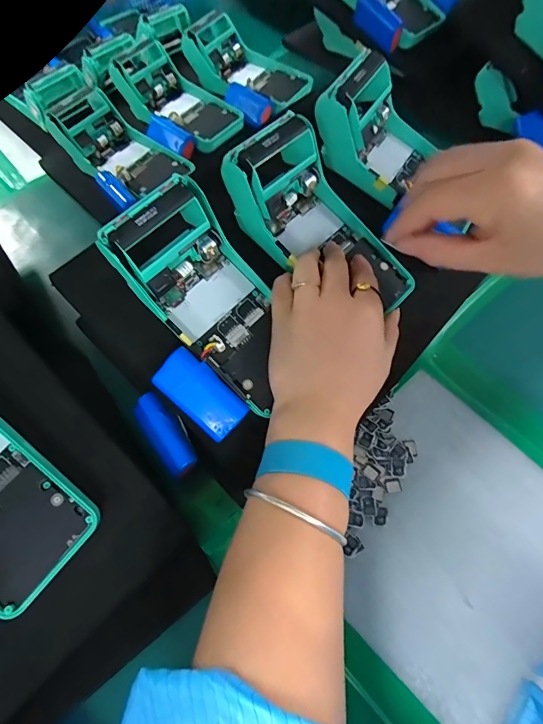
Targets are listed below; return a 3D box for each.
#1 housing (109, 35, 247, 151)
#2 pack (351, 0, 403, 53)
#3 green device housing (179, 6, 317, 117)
[{"bbox_3d":[-0.116,-0.334,0.489,0.164,0.052,0.077,39,70,6],"label":"housing"},{"bbox_3d":[0.129,-0.417,0.466,0.020,0.036,0.073,-37,80,-16],"label":"pack"},{"bbox_3d":[-0.032,-0.397,0.509,0.168,0.066,0.088,35,69,18],"label":"green device housing"}]

